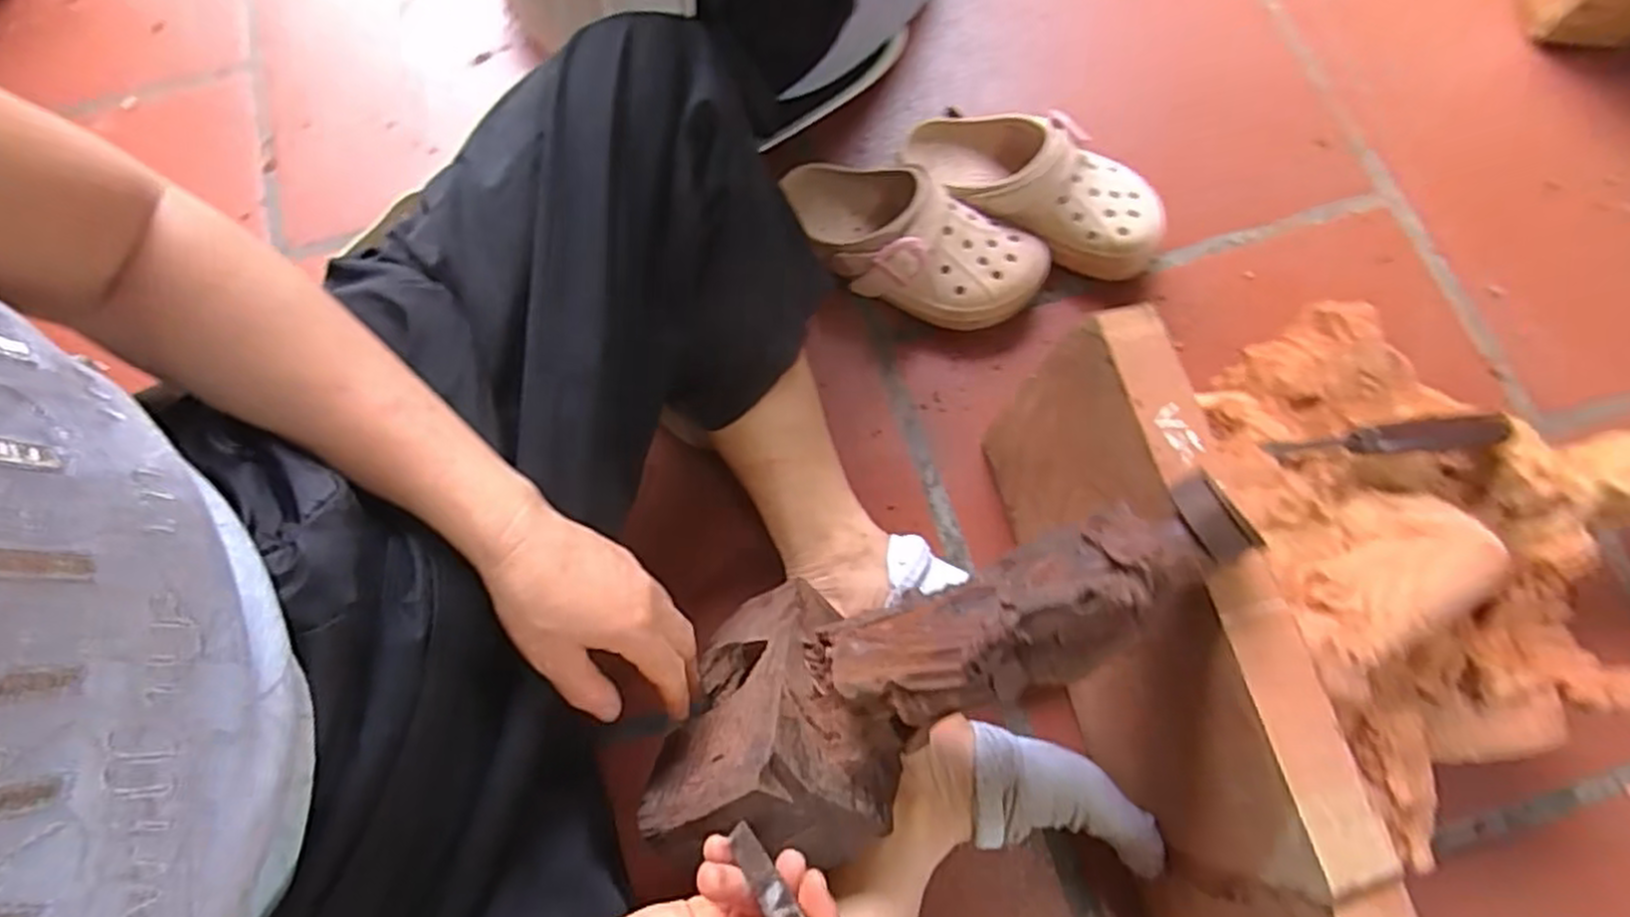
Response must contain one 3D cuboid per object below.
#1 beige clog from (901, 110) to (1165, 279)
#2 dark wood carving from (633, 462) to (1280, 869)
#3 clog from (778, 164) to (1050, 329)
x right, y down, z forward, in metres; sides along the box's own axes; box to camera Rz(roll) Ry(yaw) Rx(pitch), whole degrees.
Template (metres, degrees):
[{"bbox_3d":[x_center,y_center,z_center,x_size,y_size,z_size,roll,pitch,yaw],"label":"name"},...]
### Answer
[{"bbox_3d":[0.195,-0.251,0.686,0.245,0.092,0.099,24,76,9],"label":"beige clog"},{"bbox_3d":[0.059,0.118,0.425,0.329,0.125,0.160,-28,73,20],"label":"dark wood carving"},{"bbox_3d":[0.078,-0.193,0.672,0.246,0.090,0.106,24,76,9],"label":"clog"}]

